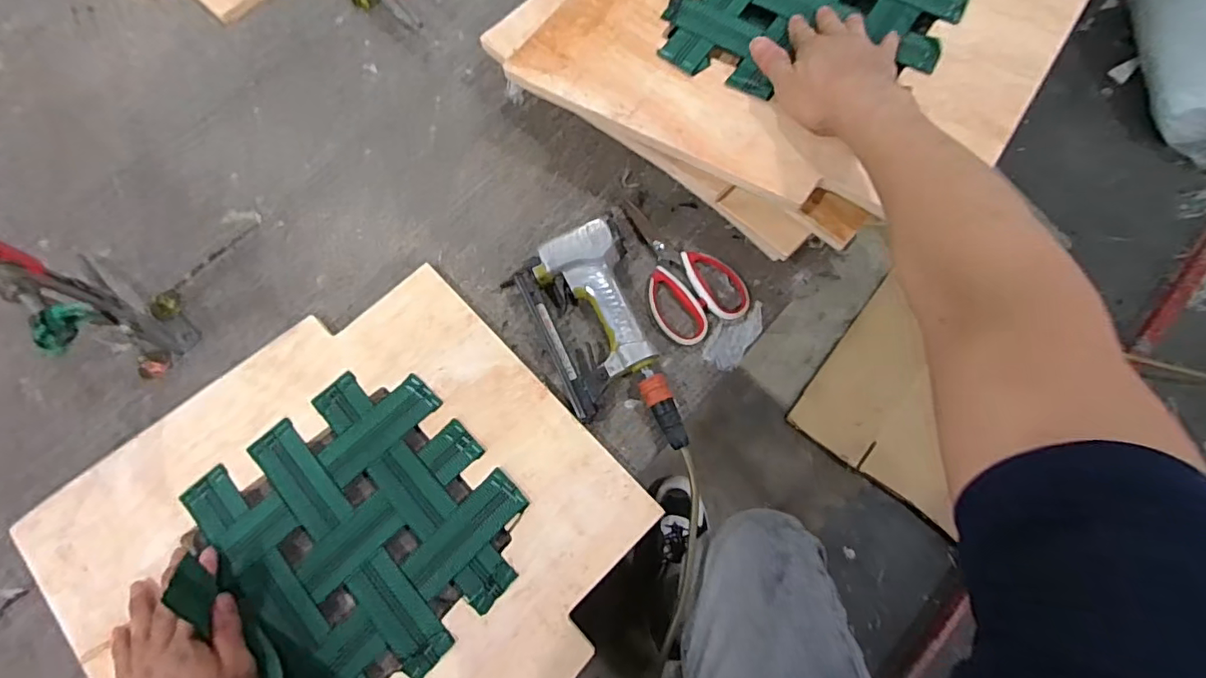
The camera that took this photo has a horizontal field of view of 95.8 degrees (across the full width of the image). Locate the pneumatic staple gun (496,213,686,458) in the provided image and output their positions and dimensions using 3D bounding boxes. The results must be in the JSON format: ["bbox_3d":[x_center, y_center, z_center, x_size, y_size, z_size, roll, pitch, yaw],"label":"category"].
[{"bbox_3d":[0.008,0.001,0.563,0.131,0.040,0.244,-29,72,-7],"label":"pneumatic staple gun"}]

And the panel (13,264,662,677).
[{"bbox_3d":[-0.232,0.194,0.514,0.462,0.018,0.461,-42,74,-11],"label":"panel"}]

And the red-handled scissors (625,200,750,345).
[{"bbox_3d":[0.076,-0.083,0.607,0.100,0.008,0.179,-30,72,-8],"label":"red-handled scissors"}]

